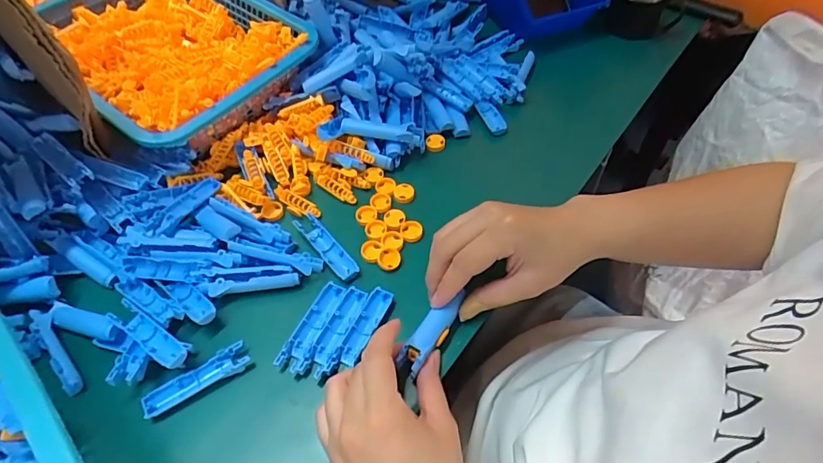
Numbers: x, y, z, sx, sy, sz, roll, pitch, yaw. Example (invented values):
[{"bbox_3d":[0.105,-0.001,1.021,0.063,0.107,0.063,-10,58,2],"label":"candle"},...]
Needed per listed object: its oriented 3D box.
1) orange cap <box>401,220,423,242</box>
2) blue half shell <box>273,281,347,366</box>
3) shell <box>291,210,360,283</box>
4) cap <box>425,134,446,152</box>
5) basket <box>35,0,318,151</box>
[{"bbox_3d":[0.000,0.000,0.445,0.020,0.007,0.020,-2,53,2],"label":"orange cap"},{"bbox_3d":[-0.077,0.075,0.394,0.021,0.013,0.077,18,56,16],"label":"blue half shell"},{"bbox_3d":[-0.074,0.013,0.435,0.019,0.009,0.082,-36,59,-21],"label":"shell"},{"bbox_3d":[0.025,-0.091,0.507,0.021,0.010,0.017,-3,53,1],"label":"cap"},{"bbox_3d":[-0.263,-0.201,0.541,0.291,0.067,0.215,33,62,25],"label":"basket"}]

